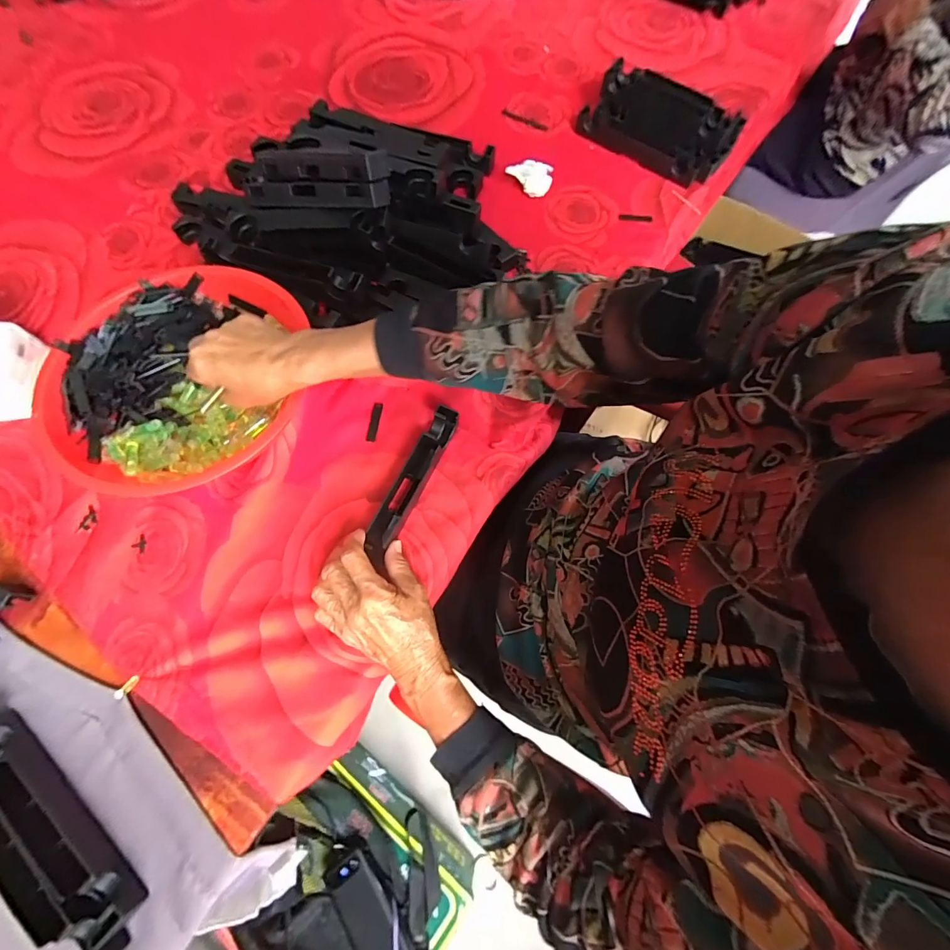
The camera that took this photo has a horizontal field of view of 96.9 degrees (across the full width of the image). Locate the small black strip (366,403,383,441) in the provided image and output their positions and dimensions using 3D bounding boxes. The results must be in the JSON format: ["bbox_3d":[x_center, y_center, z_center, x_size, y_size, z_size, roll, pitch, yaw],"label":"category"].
[{"bbox_3d":[-0.109,-0.058,0.455,0.010,0.004,0.045,7,68,3],"label":"small black strip"}]

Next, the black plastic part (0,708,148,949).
[{"bbox_3d":[-0.332,0.275,0.320,0.203,0.026,0.060,37,73,14],"label":"black plastic part"}]

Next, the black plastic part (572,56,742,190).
[{"bbox_3d":[0.268,-0.513,0.612,0.207,0.057,0.109,38,73,14],"label":"black plastic part"}]

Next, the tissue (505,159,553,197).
[{"bbox_3d":[0.079,-0.425,0.600,0.056,0.031,0.042,26,70,10],"label":"tissue"}]

